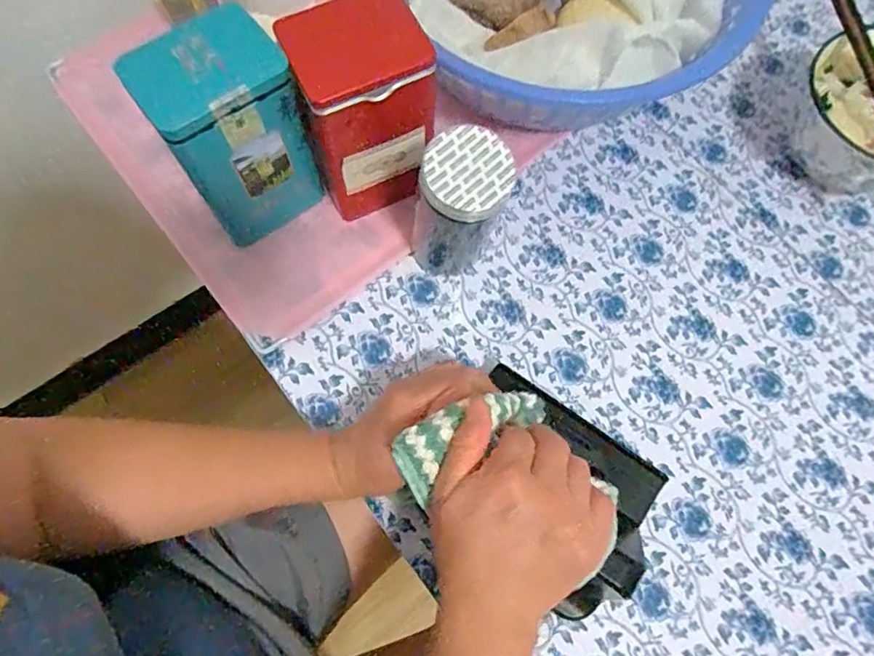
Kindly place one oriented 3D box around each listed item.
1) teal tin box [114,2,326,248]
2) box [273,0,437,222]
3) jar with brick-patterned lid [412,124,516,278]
[{"bbox_3d":[-0.136,-0.127,0.375,0.085,0.150,0.060,-30,75,-12],"label":"teal tin box"},{"bbox_3d":[-0.051,-0.149,0.388,0.083,0.140,0.073,-25,74,-10],"label":"box"},{"bbox_3d":[0.014,-0.083,0.383,0.062,0.124,0.066,1,71,-2],"label":"jar with brick-patterned lid"}]

